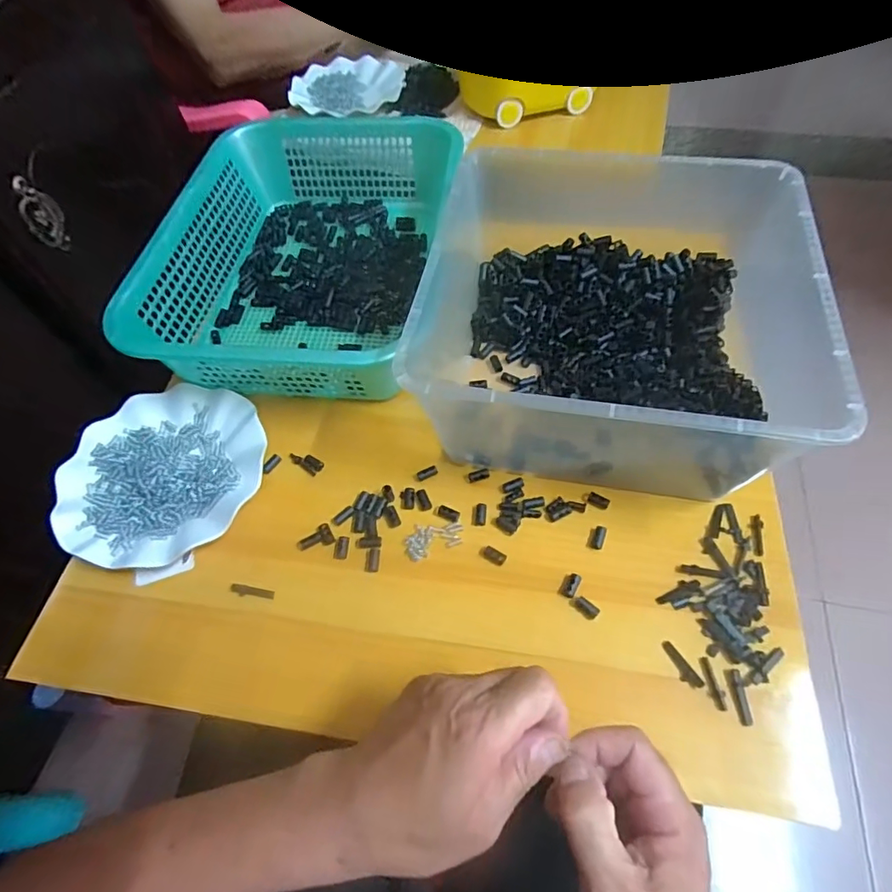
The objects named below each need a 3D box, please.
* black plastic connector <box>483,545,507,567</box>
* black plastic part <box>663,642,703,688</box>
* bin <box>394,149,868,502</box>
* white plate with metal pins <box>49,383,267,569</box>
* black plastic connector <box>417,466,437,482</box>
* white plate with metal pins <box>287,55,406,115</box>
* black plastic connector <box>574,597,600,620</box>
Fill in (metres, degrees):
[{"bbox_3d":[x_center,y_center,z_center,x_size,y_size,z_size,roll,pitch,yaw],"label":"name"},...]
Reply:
[{"bbox_3d":[0.040,0.091,0.424,0.019,0.004,0.011,26,63,18],"label":"black plastic connector"},{"bbox_3d":[0.171,0.160,0.374,0.010,0.004,0.036,-27,60,-13],"label":"black plastic part"},{"bbox_3d":[0.139,-0.107,0.459,0.290,0.141,0.285,8,59,8],"label":"bin"},{"bbox_3d":[-0.258,0.022,0.472,0.175,0.018,0.177,-2,58,2],"label":"white plate with metal pins"},{"bbox_3d":[-0.017,0.025,0.466,0.019,0.005,0.008,-21,59,-9],"label":"black plastic connector"},{"bbox_3d":[-0.160,-0.595,0.848,0.181,0.021,0.161,-7,58,-1],"label":"white plate with metal pins"},{"bbox_3d":[0.109,0.125,0.396,0.010,0.008,0.018,-40,64,-20],"label":"black plastic connector"}]

